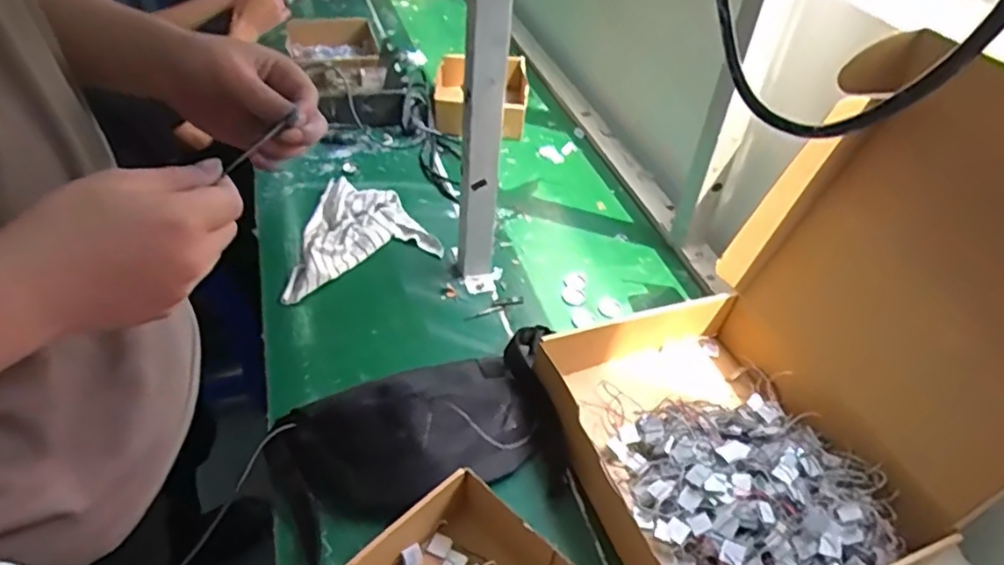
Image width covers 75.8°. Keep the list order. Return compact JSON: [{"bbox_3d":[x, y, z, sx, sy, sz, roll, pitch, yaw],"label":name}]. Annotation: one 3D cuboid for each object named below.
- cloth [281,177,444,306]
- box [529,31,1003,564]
[{"bbox_3d":[-0.241,-0.080,0.958,0.228,0.023,0.219,-20,48,-25],"label":"cloth"},{"bbox_3d":[0.310,0.046,0.626,0.472,0.389,0.383,-9,44,-16],"label":"box"}]

